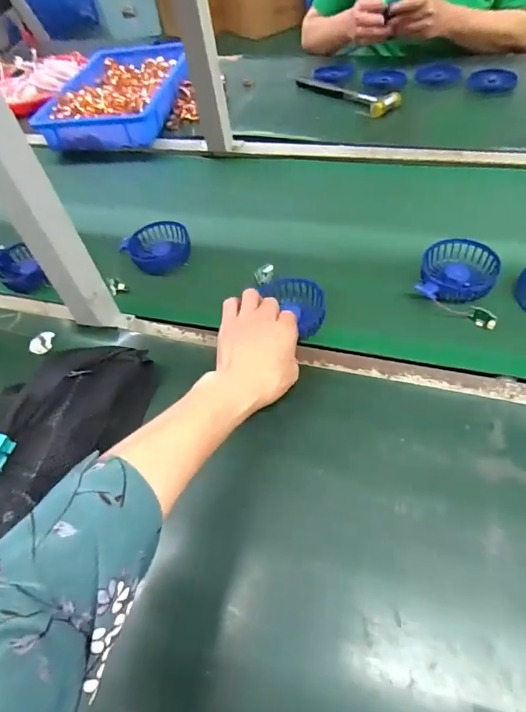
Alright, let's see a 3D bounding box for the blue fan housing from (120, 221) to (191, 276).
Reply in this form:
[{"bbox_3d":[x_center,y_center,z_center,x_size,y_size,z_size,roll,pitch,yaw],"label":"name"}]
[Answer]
[{"bbox_3d":[-0.151,-0.154,0.636,0.093,0.041,0.060,-14,53,-2],"label":"blue fan housing"}]

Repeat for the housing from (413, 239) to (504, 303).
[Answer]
[{"bbox_3d":[0.236,-0.103,0.536,0.085,0.026,0.087,12,56,17],"label":"housing"}]

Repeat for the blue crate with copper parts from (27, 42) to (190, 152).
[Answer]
[{"bbox_3d":[-0.301,-0.551,0.950,0.273,0.069,0.349,-4,53,6],"label":"blue crate with copper parts"}]

